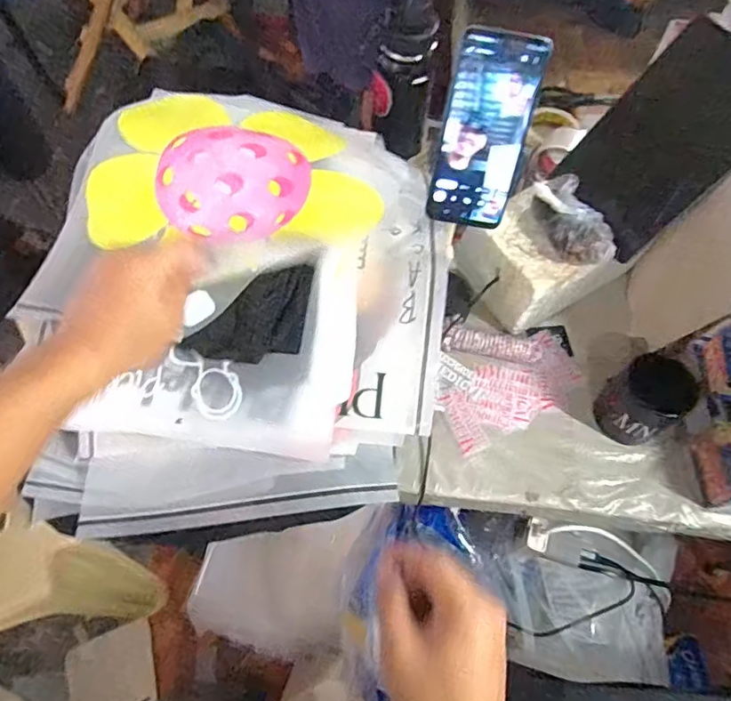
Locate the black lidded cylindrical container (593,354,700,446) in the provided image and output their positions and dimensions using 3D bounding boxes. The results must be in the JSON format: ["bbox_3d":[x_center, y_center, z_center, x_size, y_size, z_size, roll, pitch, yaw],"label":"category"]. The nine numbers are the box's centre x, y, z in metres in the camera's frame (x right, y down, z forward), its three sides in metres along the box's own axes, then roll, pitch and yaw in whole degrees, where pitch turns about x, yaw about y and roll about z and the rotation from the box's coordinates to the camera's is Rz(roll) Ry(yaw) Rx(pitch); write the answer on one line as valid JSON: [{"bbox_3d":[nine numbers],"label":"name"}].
[{"bbox_3d":[0.331,0.062,0.671,0.083,0.098,0.078,2,62,-3],"label":"black lidded cylindrical container"}]

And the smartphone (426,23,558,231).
[{"bbox_3d":[0.108,-0.195,0.508,0.075,0.168,0.015,12,34,2],"label":"smartphone"}]

